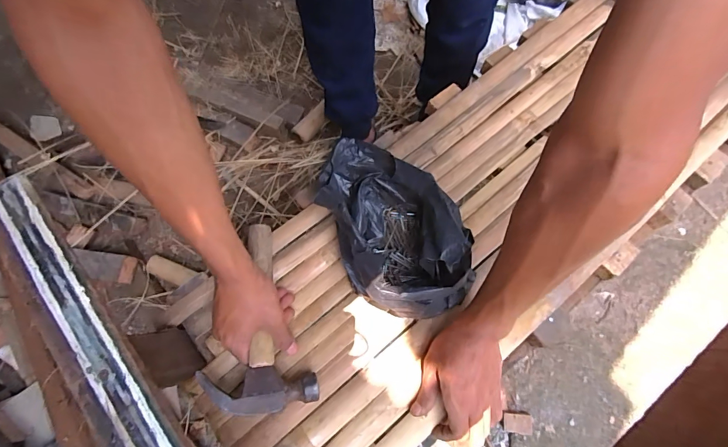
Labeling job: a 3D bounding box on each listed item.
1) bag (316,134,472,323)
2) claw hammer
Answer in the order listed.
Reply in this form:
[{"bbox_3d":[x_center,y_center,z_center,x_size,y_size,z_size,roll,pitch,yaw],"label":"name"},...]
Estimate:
[{"bbox_3d":[0.028,-0.002,0.458,0.132,0.086,0.233,-29,74,-9],"label":"bag"},{"bbox_3d":[-0.116,0.098,0.436,0.115,0.042,0.212,-5,68,-2],"label":"claw hammer"}]

